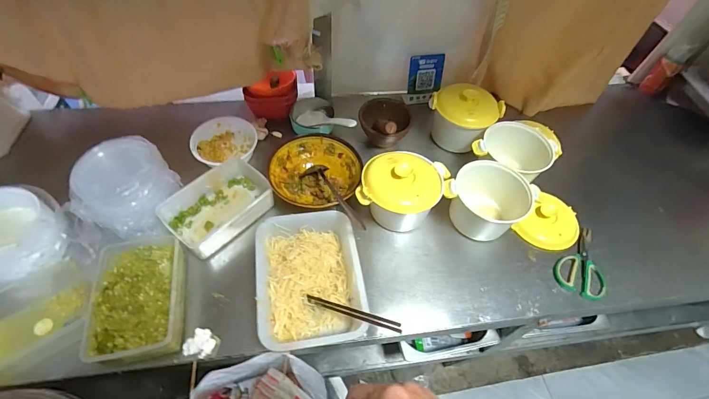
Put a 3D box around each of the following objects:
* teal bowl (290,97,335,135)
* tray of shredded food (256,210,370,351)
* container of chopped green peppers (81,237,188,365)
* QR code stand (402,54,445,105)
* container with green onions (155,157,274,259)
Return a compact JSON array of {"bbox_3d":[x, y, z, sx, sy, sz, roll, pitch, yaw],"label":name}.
[{"bbox_3d":[-0.120,-0.235,1.010,0.121,0.062,0.116,2,55,-3],"label":"teal bowl"},{"bbox_3d":[-0.093,0.155,0.732,0.202,0.065,0.270,-7,56,-8],"label":"tray of shredded food"},{"bbox_3d":[-0.415,0.185,0.681,0.155,0.058,0.237,-7,56,-9],"label":"container of chopped green peppers"},{"bbox_3d":[0.214,-0.367,1.080,0.106,0.129,0.070,3,55,-2],"label":"QR code stand"},{"bbox_3d":[-0.321,0.015,0.818,0.168,0.065,0.235,36,60,20],"label":"container with green onions"}]

